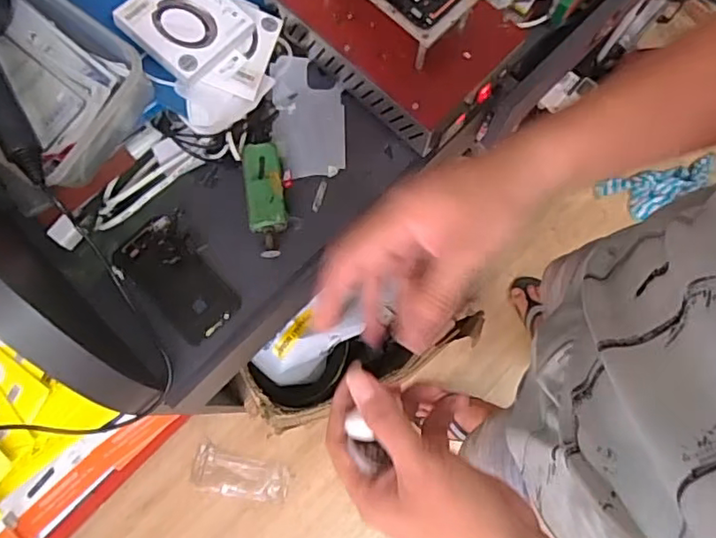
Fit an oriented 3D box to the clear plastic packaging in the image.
[{"bbox_3d":[-0.268,0.472,1.327,0.219,0.018,0.100,17,77,3],"label":"clear plastic packaging"}]

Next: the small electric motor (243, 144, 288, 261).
[{"bbox_3d":[-0.105,-0.083,0.657,0.042,0.032,0.137,-7,71,-4],"label":"small electric motor"}]

